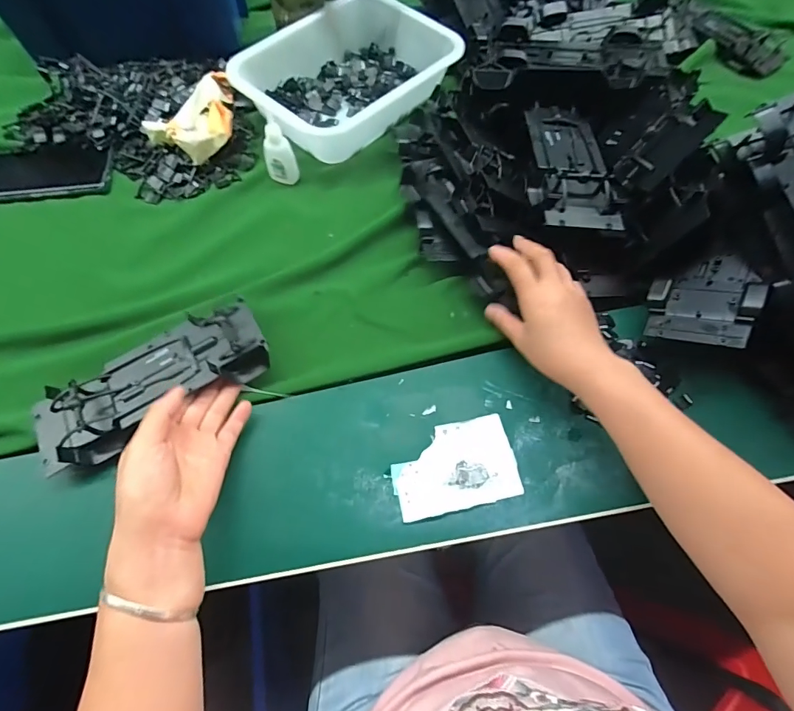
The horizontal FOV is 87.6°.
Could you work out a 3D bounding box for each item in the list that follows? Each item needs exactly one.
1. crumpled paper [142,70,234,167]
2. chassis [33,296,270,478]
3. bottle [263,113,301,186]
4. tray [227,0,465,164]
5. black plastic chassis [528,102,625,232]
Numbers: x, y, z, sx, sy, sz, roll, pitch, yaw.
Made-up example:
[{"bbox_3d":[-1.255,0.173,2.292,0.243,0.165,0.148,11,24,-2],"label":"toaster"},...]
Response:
[{"bbox_3d":[-0.215,-0.277,0.478,0.080,0.029,0.125,28,67,11],"label":"crumpled paper"},{"bbox_3d":[-0.205,0.023,0.346,0.194,0.026,0.073,-30,71,-9],"label":"chassis"},{"bbox_3d":[-0.128,-0.221,0.454,0.029,0.066,0.024,18,65,7],"label":"bottle"},{"bbox_3d":[-0.054,-0.343,0.513,0.186,0.065,0.248,42,71,17],"label":"tray"},{"bbox_3d":[0.163,-0.181,0.388,0.072,0.028,0.148,1,65,-1],"label":"black plastic chassis"}]

